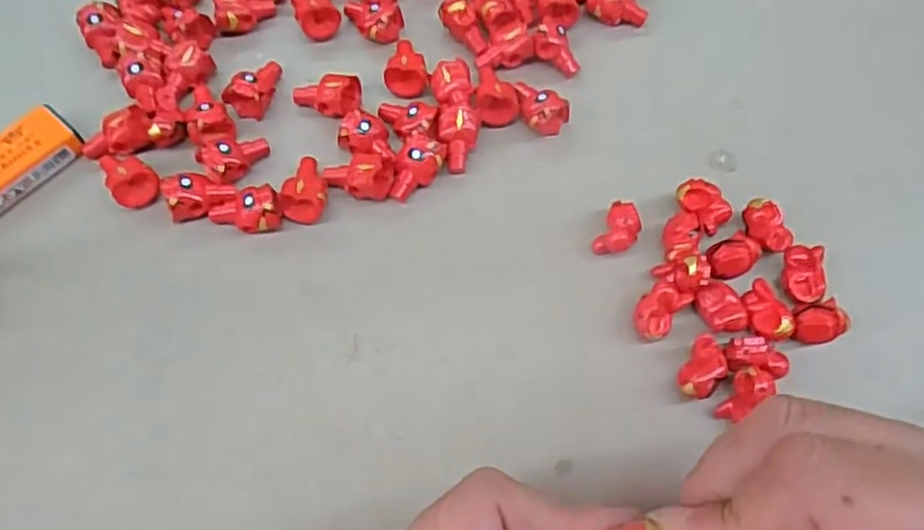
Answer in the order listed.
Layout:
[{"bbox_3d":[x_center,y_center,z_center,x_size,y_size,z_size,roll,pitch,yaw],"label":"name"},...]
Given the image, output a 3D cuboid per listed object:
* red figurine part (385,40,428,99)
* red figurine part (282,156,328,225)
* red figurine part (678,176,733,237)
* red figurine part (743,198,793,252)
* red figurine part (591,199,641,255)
[{"bbox_3d":[-0.023,-0.082,0.290,0.017,0.009,0.025,-7,70,-3],"label":"red figurine part"},{"bbox_3d":[-0.059,-0.030,0.267,0.015,0.015,0.027,-2,69,-2],"label":"red figurine part"},{"bbox_3d":[0.089,-0.022,0.264,0.014,0.015,0.020,-41,75,-15],"label":"red figurine part"},{"bbox_3d":[0.111,-0.013,0.261,0.013,0.013,0.020,-12,70,-5],"label":"red figurine part"},{"bbox_3d":[0.058,-0.012,0.262,0.013,0.012,0.019,26,71,9],"label":"red figurine part"}]

